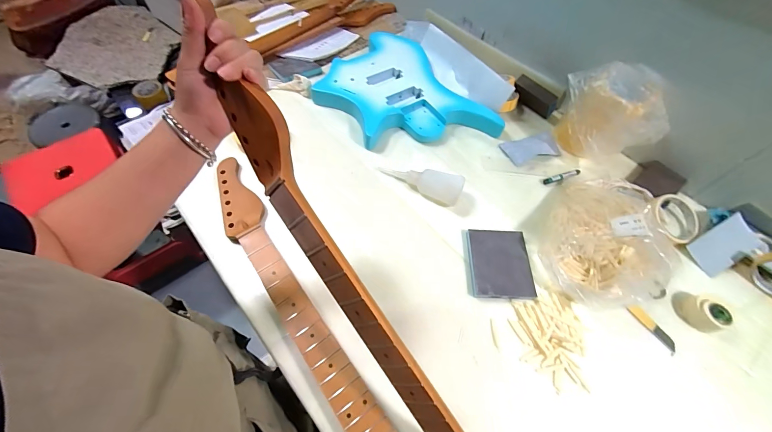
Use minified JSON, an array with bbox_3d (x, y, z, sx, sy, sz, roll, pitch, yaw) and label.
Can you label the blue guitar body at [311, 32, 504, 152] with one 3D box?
[{"bbox_3d":[0.012,-0.276,0.747,0.308,0.046,0.403,-25,63,-16],"label":"blue guitar body"}]

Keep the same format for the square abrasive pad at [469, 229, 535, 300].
[{"bbox_3d":[0.192,0.079,0.550,0.099,0.007,0.120,2,59,0],"label":"square abrasive pad"}]

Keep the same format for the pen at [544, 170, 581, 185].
[{"bbox_3d":[0.357,-0.079,0.662,0.080,0.009,0.014,-16,61,-11],"label":"pen"}]

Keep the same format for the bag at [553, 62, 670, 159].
[{"bbox_3d":[0.414,-0.179,0.631,0.093,0.166,0.166,-20,62,-13],"label":"bag"}]

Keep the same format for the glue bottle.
[{"bbox_3d":[0.064,-0.071,0.622,0.166,0.049,0.051,23,61,12],"label":"glue bottle"}]

